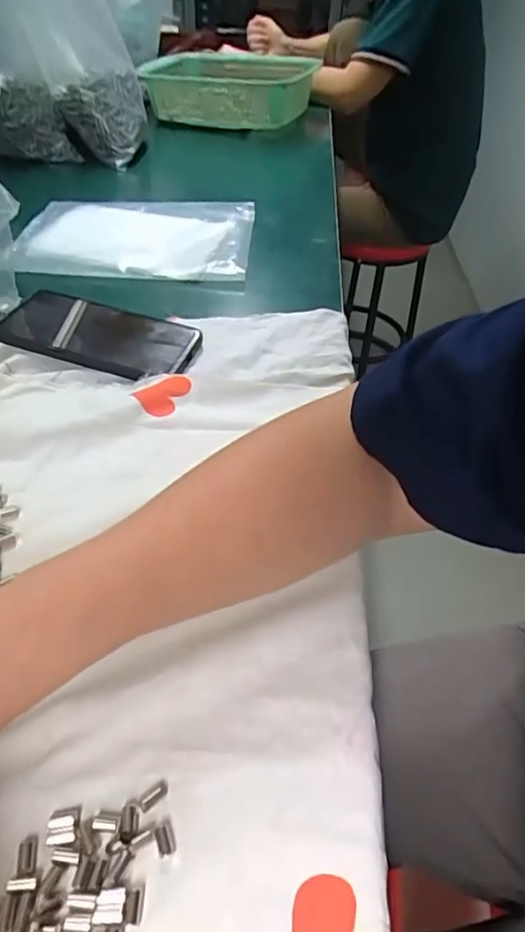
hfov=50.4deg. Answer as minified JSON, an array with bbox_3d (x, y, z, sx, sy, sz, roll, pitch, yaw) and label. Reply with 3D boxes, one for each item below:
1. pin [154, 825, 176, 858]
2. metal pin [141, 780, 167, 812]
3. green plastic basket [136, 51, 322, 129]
[{"bbox_3d":[-0.040,0.153,0.229,0.007,0.004,0.011,-13,46,-21],"label":"pin"},{"bbox_3d":[-0.047,0.141,0.240,0.013,0.004,0.006,-28,53,-33],"label":"metal pin"},{"bbox_3d":[-0.035,-0.649,0.966,0.245,0.096,0.229,21,44,14],"label":"green plastic basket"}]

